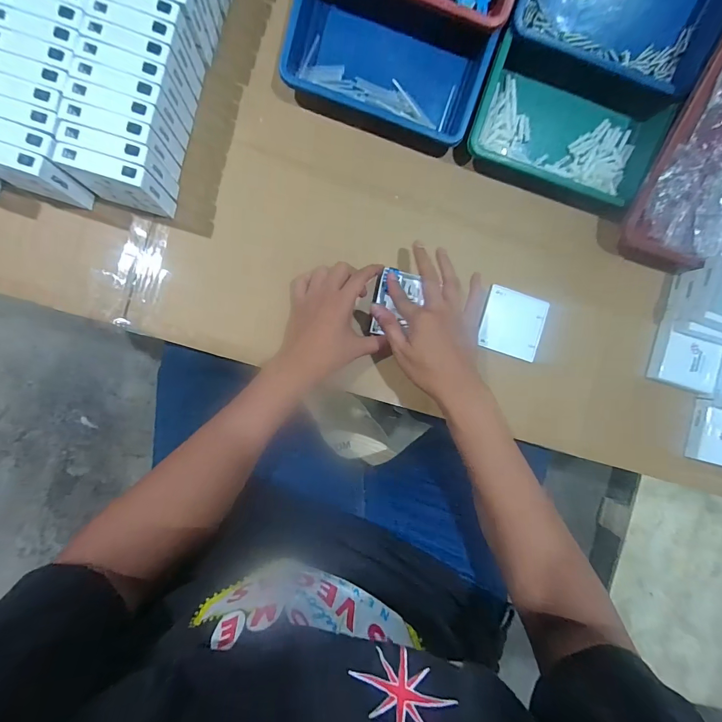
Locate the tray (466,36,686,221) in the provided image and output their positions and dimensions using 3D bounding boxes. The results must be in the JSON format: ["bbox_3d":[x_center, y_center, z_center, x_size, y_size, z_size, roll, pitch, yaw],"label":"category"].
[{"bbox_3d":[0.261,-0.293,0.466,0.237,0.064,0.144,22,89,-6],"label":"tray"}]

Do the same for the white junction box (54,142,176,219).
[{"bbox_3d":[-0.269,-0.196,0.403,0.087,0.088,0.025,12,90,-6],"label":"white junction box"}]

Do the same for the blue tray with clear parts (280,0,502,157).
[{"bbox_3d":[0.031,-0.363,0.445,0.237,0.056,0.135,16,89,-6],"label":"blue tray with clear parts"}]

